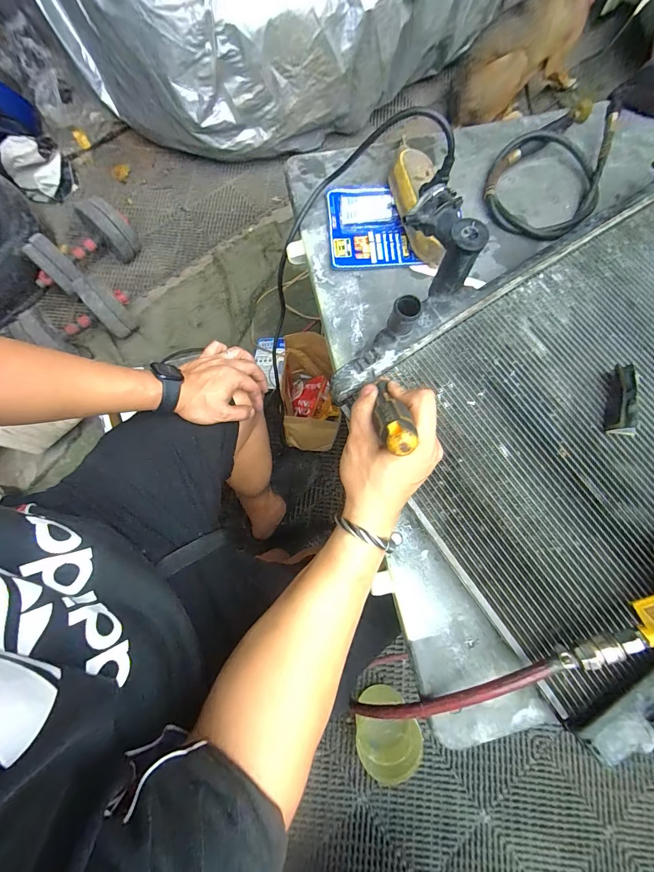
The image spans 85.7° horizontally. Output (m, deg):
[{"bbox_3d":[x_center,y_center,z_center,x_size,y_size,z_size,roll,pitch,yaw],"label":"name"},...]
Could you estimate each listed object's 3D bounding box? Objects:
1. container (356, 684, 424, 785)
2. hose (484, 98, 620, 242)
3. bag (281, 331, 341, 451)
[{"bbox_3d":[0.135,0.677,0.817,0.140,0.139,0.128,0,74,0],"label":"container"},{"bbox_3d":[0.330,-0.405,0.513,0.157,0.039,0.267,22,75,6],"label":"hose"},{"bbox_3d":[-0.048,-0.110,0.945,0.131,0.181,0.267,1,74,0],"label":"bag"}]

